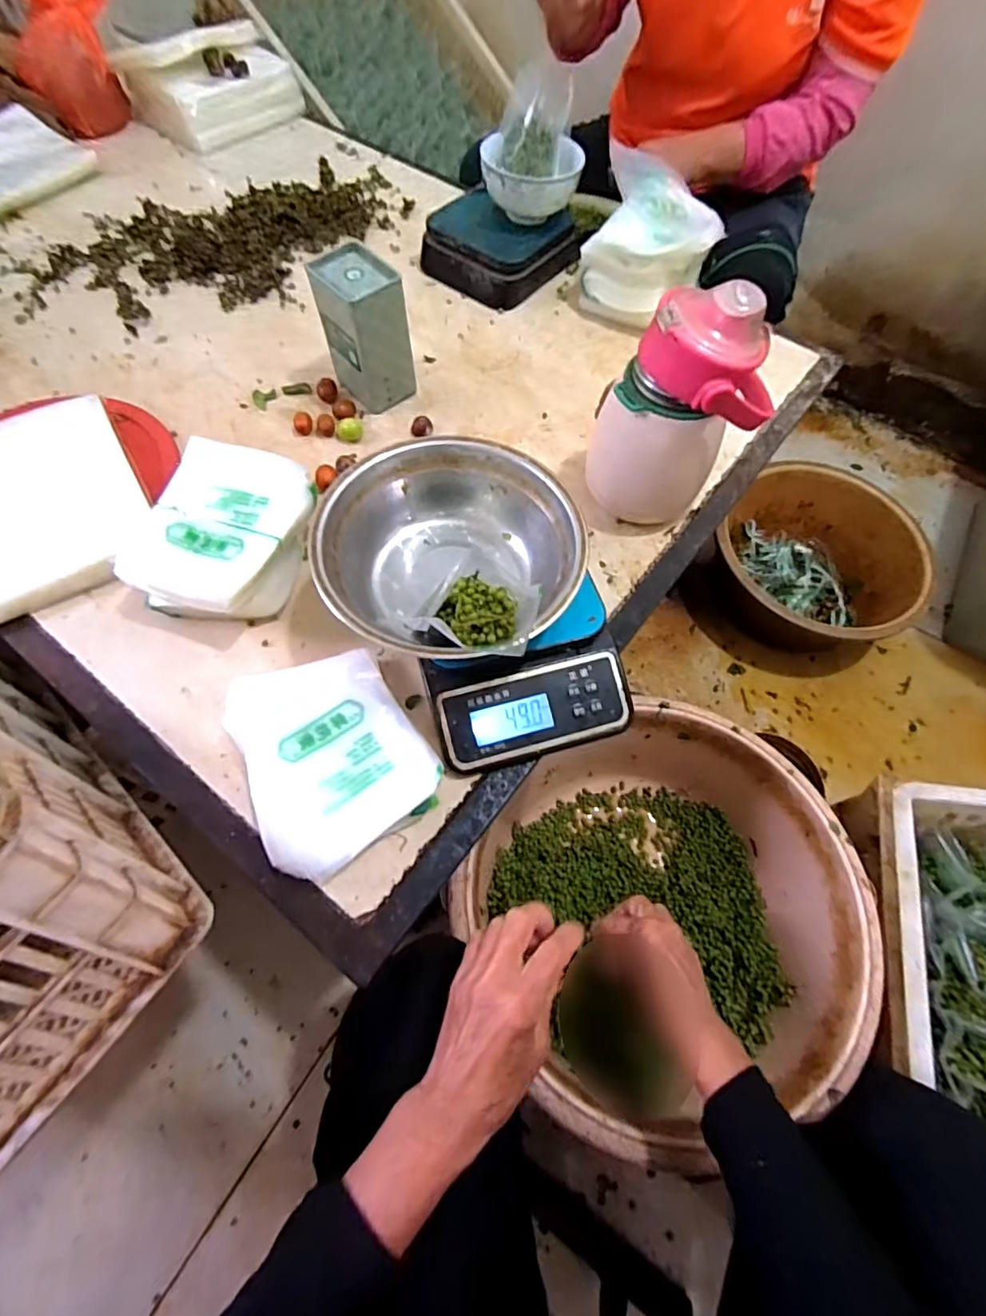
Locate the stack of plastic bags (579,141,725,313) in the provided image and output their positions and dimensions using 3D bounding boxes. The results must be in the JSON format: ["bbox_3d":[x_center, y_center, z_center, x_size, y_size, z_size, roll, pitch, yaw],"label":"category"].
[{"bbox_3d":[0.182,-0.474,0.649,0.145,0.116,0.137,15,63,5],"label":"stack of plastic bags"}]

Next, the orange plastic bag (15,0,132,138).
[{"bbox_3d":[-0.597,-0.896,0.793,0.185,0.170,0.163,-25,67,-15],"label":"orange plastic bag"}]

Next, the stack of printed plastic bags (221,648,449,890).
[{"bbox_3d":[-0.118,0.072,0.409,0.126,0.035,0.154,-26,67,-15],"label":"stack of printed plastic bags"}]

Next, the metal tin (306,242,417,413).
[{"bbox_3d":[-0.131,-0.329,0.559,0.069,0.118,0.083,-35,70,-19],"label":"metal tin"}]

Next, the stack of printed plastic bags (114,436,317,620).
[{"bbox_3d":[-0.223,-0.106,0.475,0.133,0.059,0.171,10,63,2],"label":"stack of printed plastic bags"}]

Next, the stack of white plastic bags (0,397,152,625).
[{"bbox_3d":[-0.408,-0.144,0.502,0.157,0.035,0.215,-29,68,-16],"label":"stack of white plastic bags"}]

